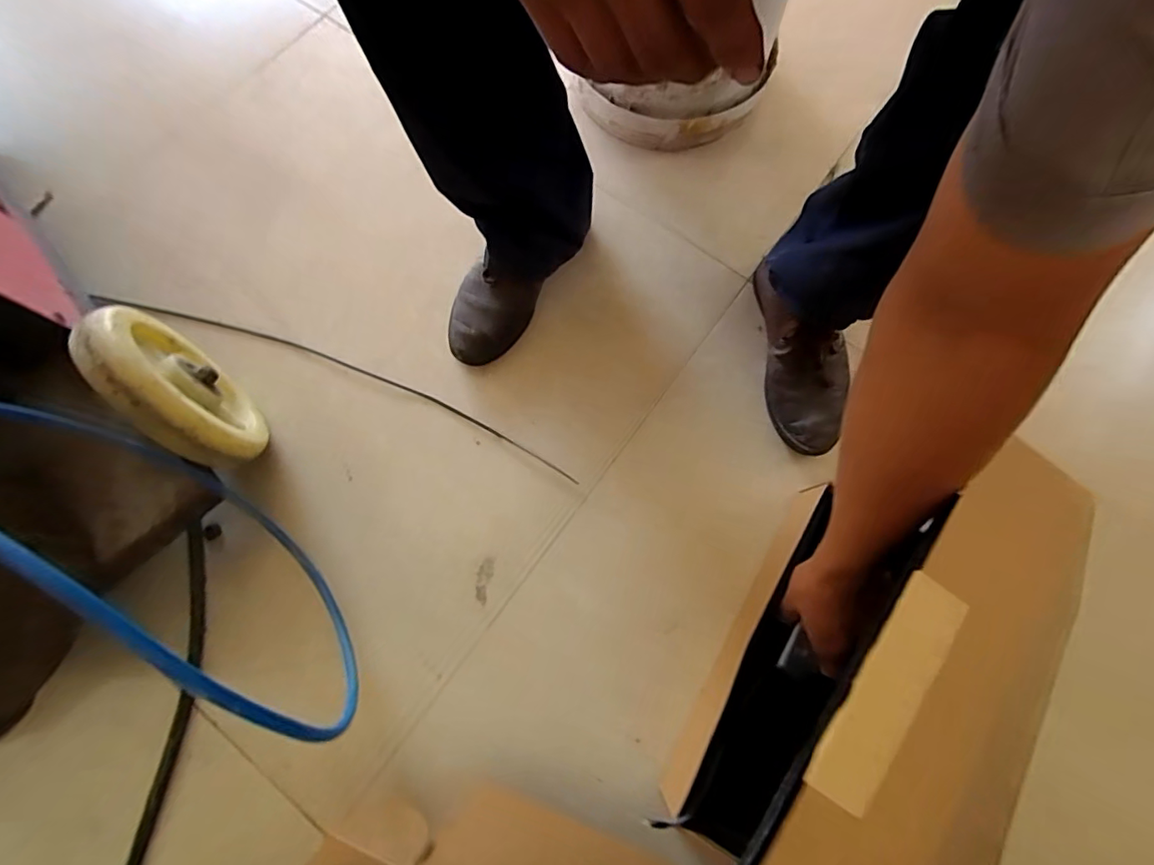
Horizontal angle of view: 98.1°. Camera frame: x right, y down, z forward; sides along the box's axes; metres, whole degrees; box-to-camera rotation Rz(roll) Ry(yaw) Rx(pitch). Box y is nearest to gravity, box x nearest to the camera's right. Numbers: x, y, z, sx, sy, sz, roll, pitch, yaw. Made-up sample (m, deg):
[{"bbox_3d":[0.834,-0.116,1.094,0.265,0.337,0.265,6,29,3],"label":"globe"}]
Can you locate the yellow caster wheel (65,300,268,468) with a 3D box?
[{"bbox_3d":[-0.411,-0.043,0.519,0.058,0.166,0.181,-42,79,-11],"label":"yellow caster wheel"}]

